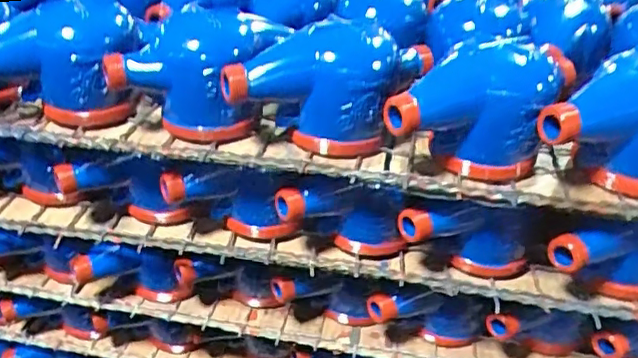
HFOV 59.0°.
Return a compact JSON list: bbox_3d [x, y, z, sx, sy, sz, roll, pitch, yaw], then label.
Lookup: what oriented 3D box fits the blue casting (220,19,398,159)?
[{"bbox_3d":[-0.004,-0.067,0.401,0.112,0.091,0.072,9,32,8],"label":"blue casting"}]

